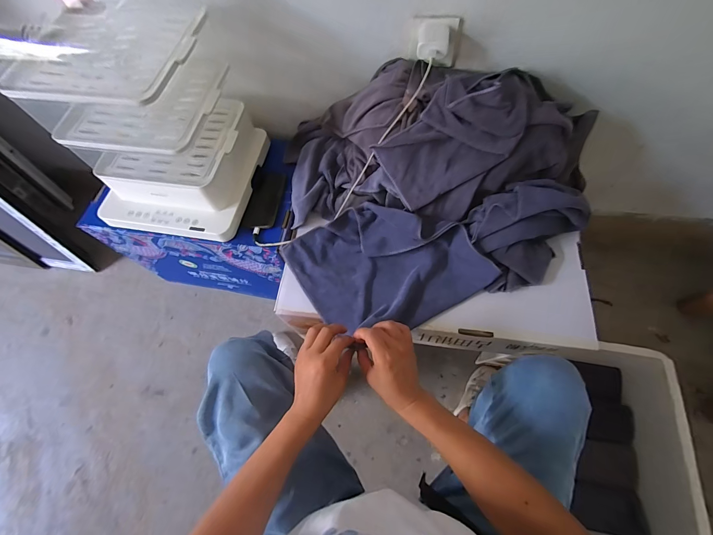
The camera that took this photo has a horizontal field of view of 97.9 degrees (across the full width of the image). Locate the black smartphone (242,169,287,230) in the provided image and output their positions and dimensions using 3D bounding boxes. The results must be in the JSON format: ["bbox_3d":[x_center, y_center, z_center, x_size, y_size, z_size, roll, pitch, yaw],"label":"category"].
[{"bbox_3d":[-0.236,-0.174,0.803,0.073,0.014,0.154,18,86,-17],"label":"black smartphone"}]

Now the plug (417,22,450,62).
[{"bbox_3d":[0.137,-0.401,0.551,0.053,0.026,0.067,8,65,7],"label":"plug"}]

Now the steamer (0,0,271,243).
[{"bbox_3d":[-0.402,-0.284,0.594,0.294,0.385,0.290,7,65,7],"label":"steamer"}]

